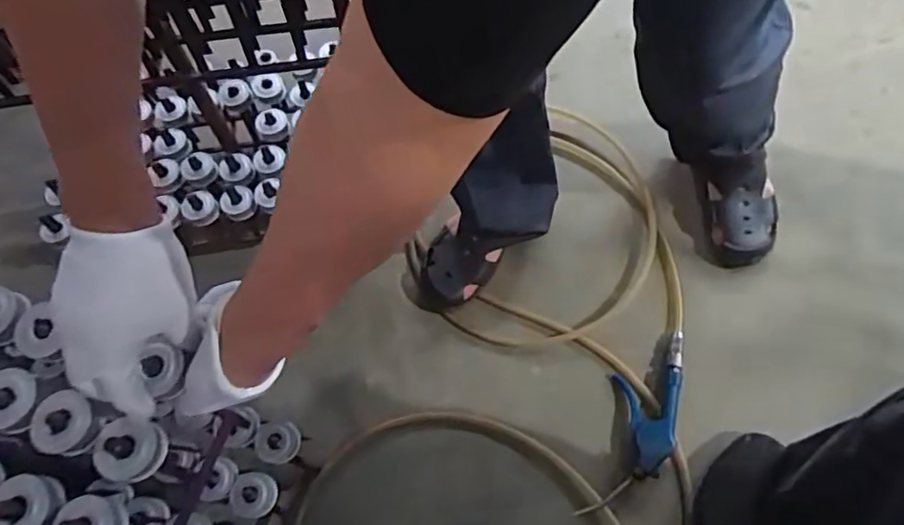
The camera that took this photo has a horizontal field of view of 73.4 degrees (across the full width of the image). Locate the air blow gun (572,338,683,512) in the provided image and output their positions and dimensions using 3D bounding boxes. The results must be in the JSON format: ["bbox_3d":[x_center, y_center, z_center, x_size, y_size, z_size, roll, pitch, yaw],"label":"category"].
[{"bbox_3d":[0.239,0.201,0.783,0.094,0.029,0.257,13,64,11],"label":"air blow gun"}]

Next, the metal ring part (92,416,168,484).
[{"bbox_3d":[-0.241,0.140,0.451,0.040,0.028,0.044,10,63,9],"label":"metal ring part"}]

